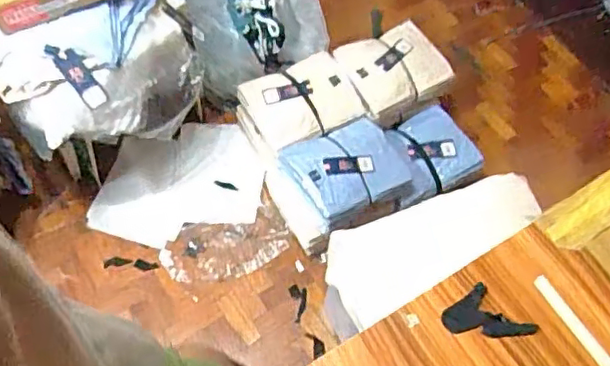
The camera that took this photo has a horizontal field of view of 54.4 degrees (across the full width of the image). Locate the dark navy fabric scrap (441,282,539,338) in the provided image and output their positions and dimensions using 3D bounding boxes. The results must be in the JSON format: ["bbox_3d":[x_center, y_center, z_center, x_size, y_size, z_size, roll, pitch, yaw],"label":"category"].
[{"bbox_3d":[0.156,0.121,0.508,0.064,0.009,0.051,40,66,18],"label":"dark navy fabric scrap"}]

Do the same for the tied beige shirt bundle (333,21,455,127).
[{"bbox_3d":[0.228,-0.272,1.577,0.250,0.149,0.214,-21,64,-15],"label":"tied beige shirt bundle"}]

